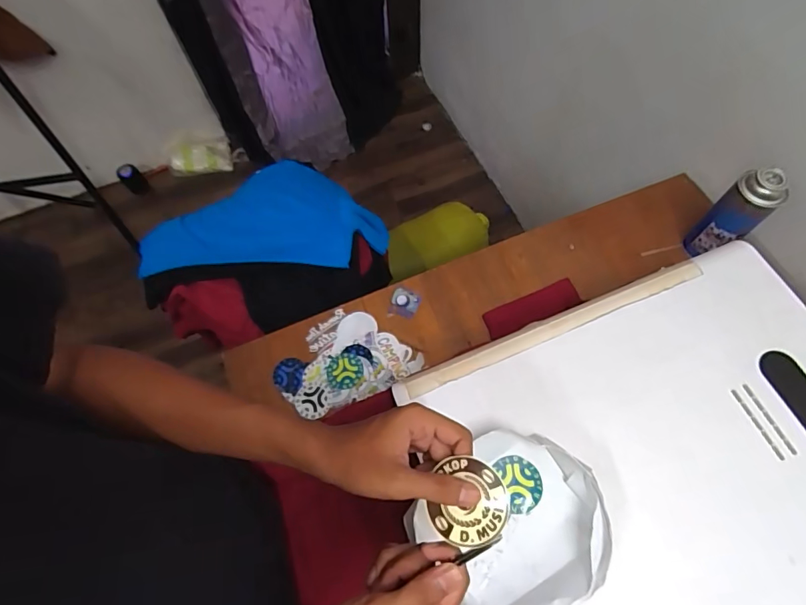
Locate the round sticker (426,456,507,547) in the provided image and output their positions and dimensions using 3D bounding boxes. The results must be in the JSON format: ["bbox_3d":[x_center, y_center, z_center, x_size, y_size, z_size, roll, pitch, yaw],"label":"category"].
[{"bbox_3d":[0.050,0.156,0.360,0.062,0.004,0.061,-4,75,16],"label":"round sticker"}]

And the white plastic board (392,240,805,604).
[{"bbox_3d":[0.294,0.172,0.498,0.489,0.023,0.395,-21,66,-6],"label":"white plastic board"}]

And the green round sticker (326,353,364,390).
[{"bbox_3d":[-0.091,0.107,0.723,0.057,0.005,0.054,-2,66,4],"label":"green round sticker"}]

